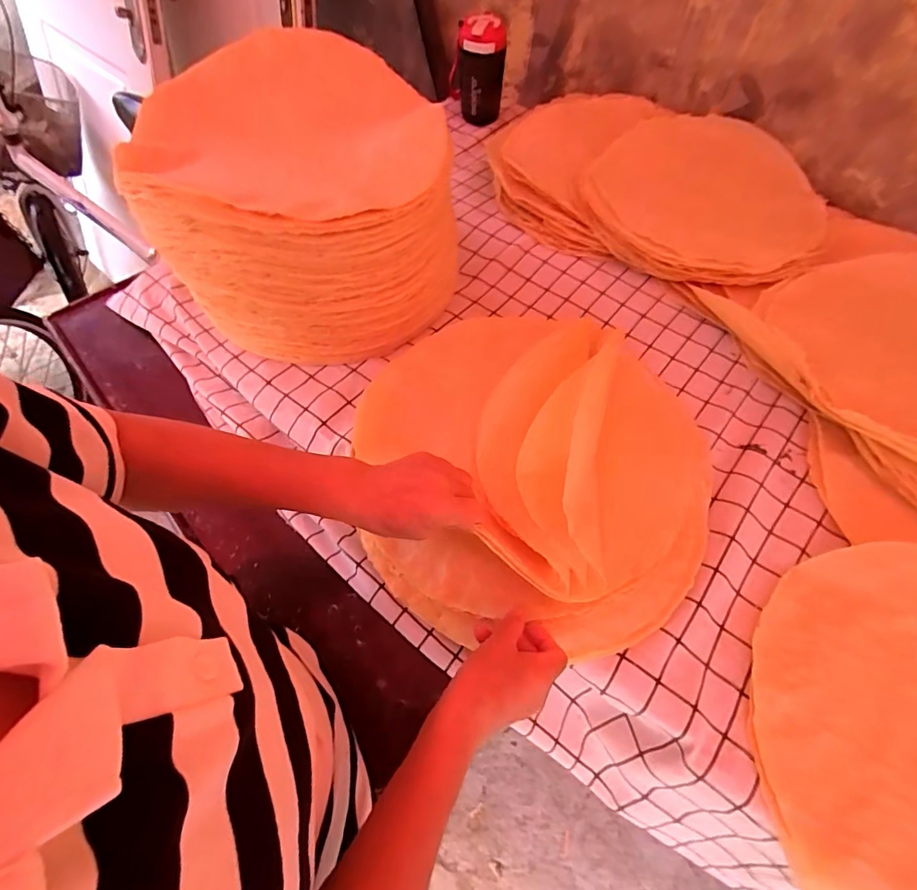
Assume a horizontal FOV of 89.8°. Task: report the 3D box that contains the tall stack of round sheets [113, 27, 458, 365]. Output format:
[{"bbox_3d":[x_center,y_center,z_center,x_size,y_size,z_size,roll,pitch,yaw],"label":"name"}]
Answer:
[{"bbox_3d":[-0.196,-0.289,0.580,0.330,0.229,0.328,-28,63,-15],"label":"tall stack of round sheets"}]

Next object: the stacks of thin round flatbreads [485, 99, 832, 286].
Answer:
[{"bbox_3d":[0.293,-0.439,0.747,0.549,0.048,0.373,25,63,14],"label":"stacks of thin round flatbreads"}]

